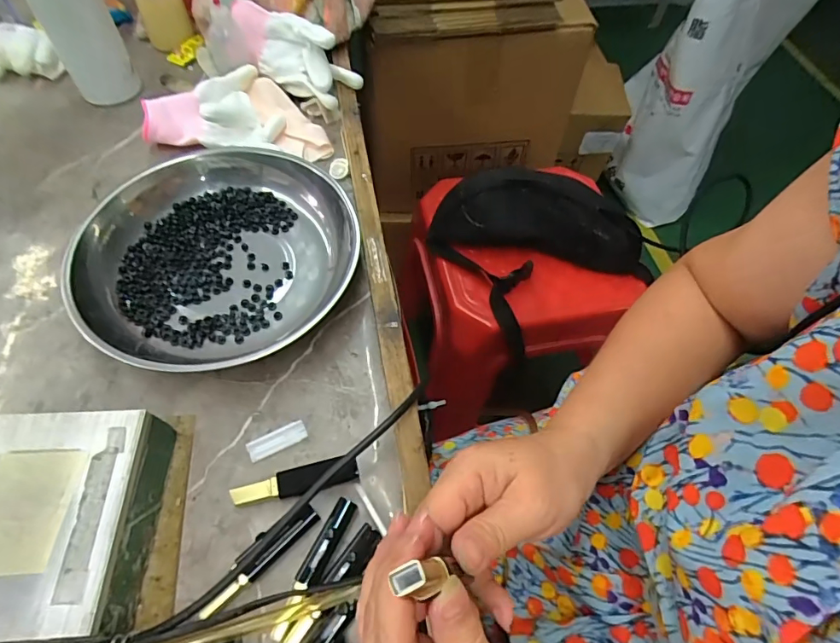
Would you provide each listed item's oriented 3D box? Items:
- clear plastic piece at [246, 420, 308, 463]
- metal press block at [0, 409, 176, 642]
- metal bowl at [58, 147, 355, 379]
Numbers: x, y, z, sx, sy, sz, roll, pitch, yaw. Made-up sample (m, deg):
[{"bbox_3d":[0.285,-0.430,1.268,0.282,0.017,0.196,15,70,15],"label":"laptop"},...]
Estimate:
[{"bbox_3d":[-0.103,0.085,0.344,0.041,0.005,0.016,-24,62,-17],"label":"clear plastic piece"},{"bbox_3d":[-0.230,0.120,0.286,0.125,0.044,0.123,-2,58,-4],"label":"metal press block"},{"bbox_3d":[-0.167,-0.058,0.401,0.205,0.064,0.225,1,58,-2],"label":"metal bowl"}]

